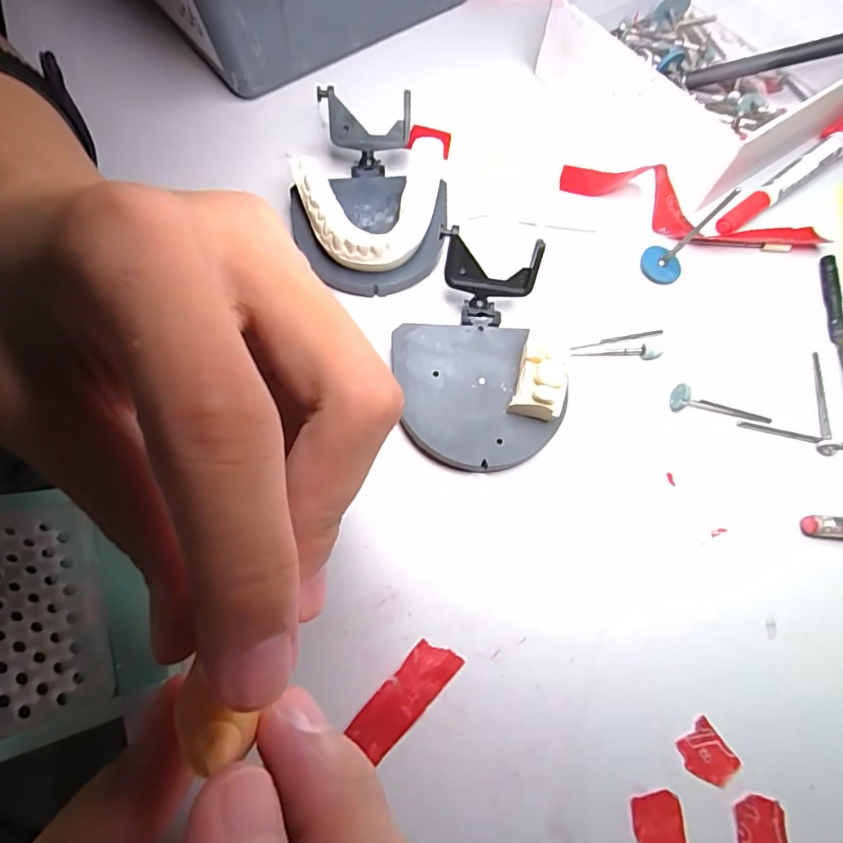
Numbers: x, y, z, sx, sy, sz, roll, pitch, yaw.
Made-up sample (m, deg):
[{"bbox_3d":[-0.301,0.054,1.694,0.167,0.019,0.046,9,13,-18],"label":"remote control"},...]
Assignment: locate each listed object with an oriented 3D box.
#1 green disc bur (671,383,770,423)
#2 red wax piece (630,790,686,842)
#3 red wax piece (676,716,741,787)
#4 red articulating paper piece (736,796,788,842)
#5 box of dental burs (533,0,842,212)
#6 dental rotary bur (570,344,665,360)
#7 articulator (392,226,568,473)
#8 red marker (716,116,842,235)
[{"bbox_3d":[0.123,-0.007,0.203,0.041,0.010,0.008,8,69,2],"label":"green disc bur"},{"bbox_3d":[0.074,0.127,0.151,0.015,0.004,0.023,-6,69,-3],"label":"red wax piece"},{"bbox_3d":[0.093,0.108,0.160,0.015,0.004,0.017,-34,73,-13],"label":"red wax piece"},{"bbox_3d":[0.106,0.126,0.153,0.014,0.004,0.015,0,69,-1],"label":"red articulating paper piece"},{"bbox_3d":[0.152,-0.191,0.259,0.148,0.037,0.125,-34,73,-13],"label":"box of dental burs"},{"bbox_3d":[0.084,-0.030,0.213,0.039,0.006,0.006,-1,69,-1],"label":"dental rotary bur"},{"bbox_3d":[0.021,-0.026,0.199,0.061,0.031,0.087,-1,69,-1],"label":"articulator"},{"bbox_3d":[0.199,-0.134,0.251,0.139,0.010,0.015,-36,74,-14],"label":"red marker"}]

